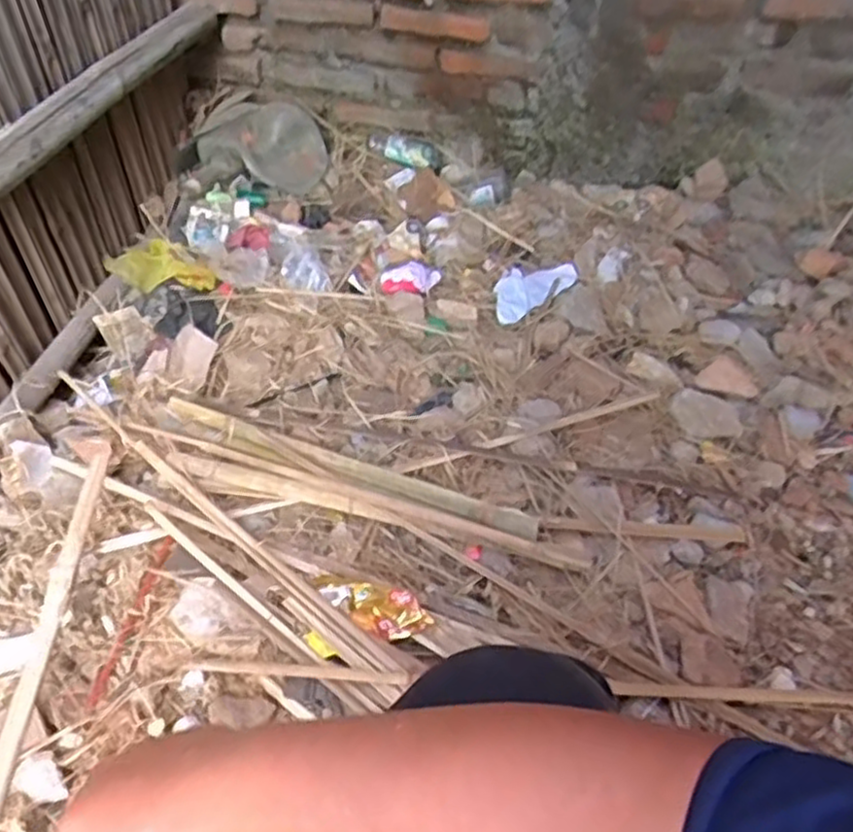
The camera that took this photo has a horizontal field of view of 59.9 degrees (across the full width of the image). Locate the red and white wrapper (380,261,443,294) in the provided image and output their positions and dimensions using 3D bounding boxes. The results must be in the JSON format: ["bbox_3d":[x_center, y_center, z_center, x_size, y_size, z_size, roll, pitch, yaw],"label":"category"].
[{"bbox_3d":[-0.026,-0.238,1.287,0.104,0.030,0.057,3,47,-1],"label":"red and white wrapper"}]

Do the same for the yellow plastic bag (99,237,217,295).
[{"bbox_3d":[-0.456,-0.258,1.303,0.194,0.031,0.109,24,50,17],"label":"yellow plastic bag"}]

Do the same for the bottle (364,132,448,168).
[{"bbox_3d":[-0.040,-0.559,1.566,0.170,0.047,0.070,21,50,16],"label":"bottle"}]

